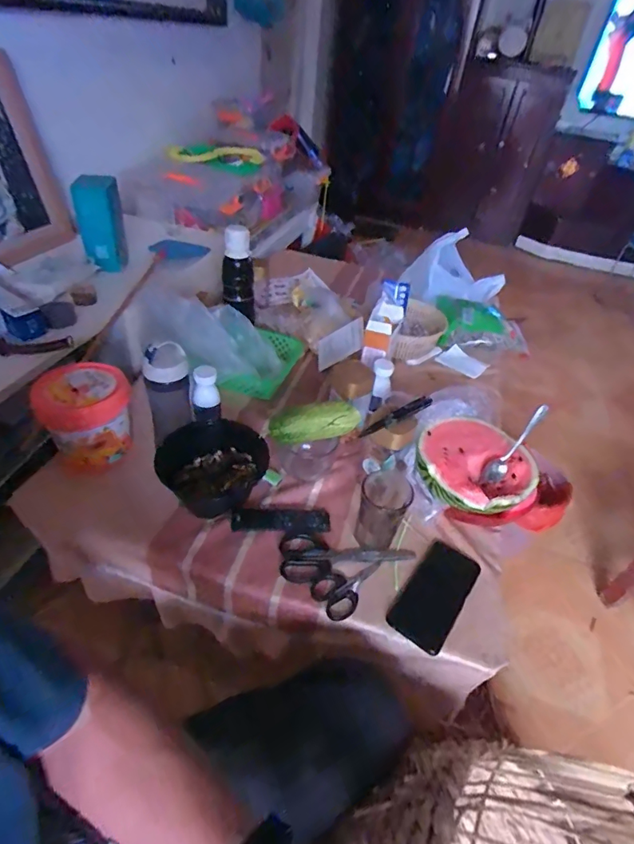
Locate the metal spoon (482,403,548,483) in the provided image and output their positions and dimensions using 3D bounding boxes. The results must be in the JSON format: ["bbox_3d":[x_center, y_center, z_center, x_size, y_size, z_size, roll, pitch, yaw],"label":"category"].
[{"bbox_3d":[0.311,0.039,0.712,0.156,0.017,0.029,-48,59,-4],"label":"metal spoon"}]

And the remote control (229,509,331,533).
[{"bbox_3d":[-0.055,0.154,0.704,0.148,0.022,0.032,2,42,-6],"label":"remote control"}]

